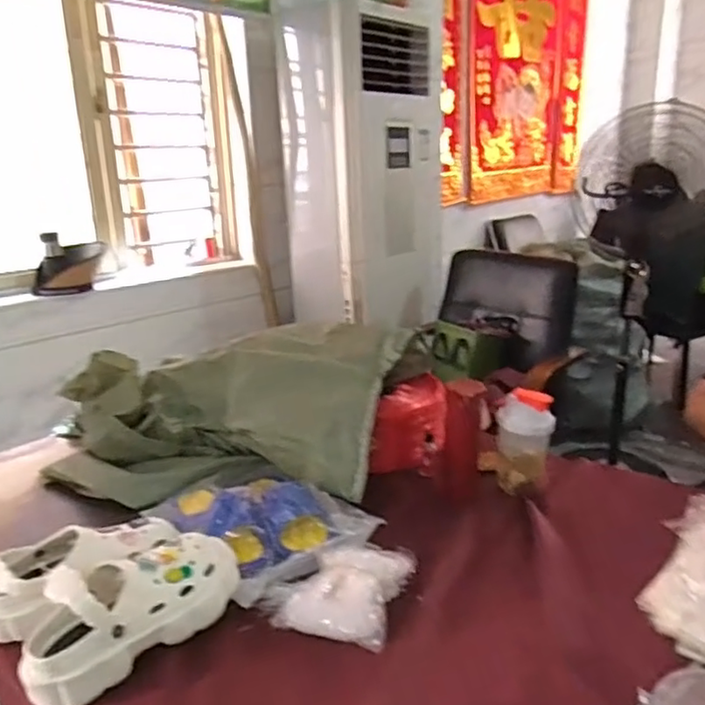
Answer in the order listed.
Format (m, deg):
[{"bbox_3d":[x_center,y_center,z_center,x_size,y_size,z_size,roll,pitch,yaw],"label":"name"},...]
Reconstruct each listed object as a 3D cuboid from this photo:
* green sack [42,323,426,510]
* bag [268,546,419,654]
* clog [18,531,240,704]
[{"bbox_3d":[-0.223,0.107,1.204,0.703,0.243,0.314,0,17,6],"label":"green sack"},{"bbox_3d":[-0.019,0.314,0.856,0.165,0.046,0.179,5,18,20],"label":"bag"},{"bbox_3d":[-0.267,0.313,0.784,0.100,0.104,0.273,15,23,42],"label":"clog"}]

